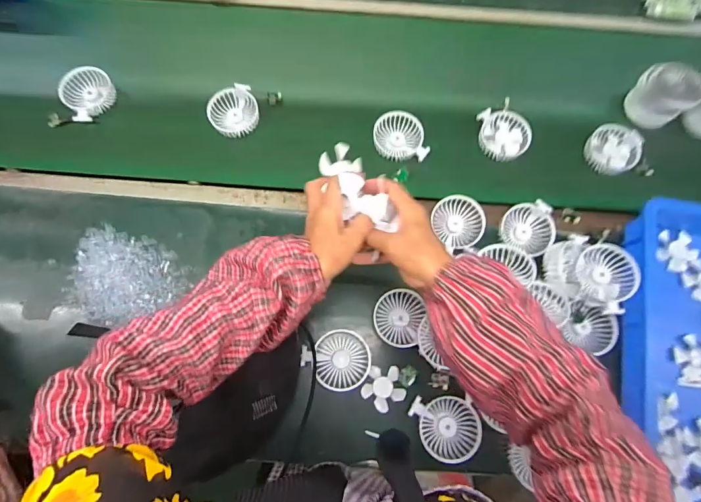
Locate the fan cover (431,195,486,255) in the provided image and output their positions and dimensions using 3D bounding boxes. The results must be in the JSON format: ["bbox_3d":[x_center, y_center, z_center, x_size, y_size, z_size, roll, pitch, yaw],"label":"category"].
[{"bbox_3d":[0.189,-0.051,0.666,0.085,0.036,0.094,-25,75,-9],"label":"fan cover"}]

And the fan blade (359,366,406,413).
[{"bbox_3d":[0.055,0.216,0.605,0.063,0.009,0.069,0,73,-2],"label":"fan blade"}]

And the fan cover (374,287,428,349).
[{"bbox_3d":[0.079,0.109,0.628,0.078,0.025,0.089,19,73,4],"label":"fan cover"}]

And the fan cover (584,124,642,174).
[{"bbox_3d":[0.501,-0.197,0.728,0.094,0.036,0.099,35,75,9],"label":"fan cover"}]

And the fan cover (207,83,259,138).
[{"bbox_3d":[-0.222,-0.264,0.727,0.088,0.032,0.093,-15,74,-6],"label":"fan cover"}]

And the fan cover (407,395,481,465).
[{"bbox_3d":[0.144,0.270,0.579,0.098,0.025,0.088,0,73,-2],"label":"fan cover"}]

